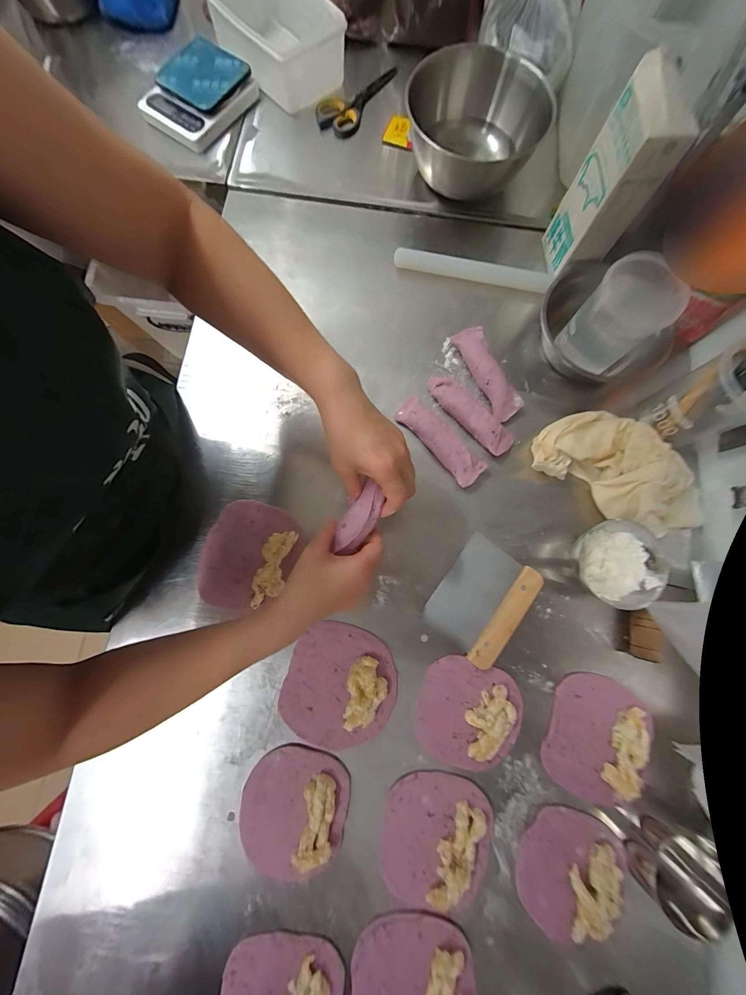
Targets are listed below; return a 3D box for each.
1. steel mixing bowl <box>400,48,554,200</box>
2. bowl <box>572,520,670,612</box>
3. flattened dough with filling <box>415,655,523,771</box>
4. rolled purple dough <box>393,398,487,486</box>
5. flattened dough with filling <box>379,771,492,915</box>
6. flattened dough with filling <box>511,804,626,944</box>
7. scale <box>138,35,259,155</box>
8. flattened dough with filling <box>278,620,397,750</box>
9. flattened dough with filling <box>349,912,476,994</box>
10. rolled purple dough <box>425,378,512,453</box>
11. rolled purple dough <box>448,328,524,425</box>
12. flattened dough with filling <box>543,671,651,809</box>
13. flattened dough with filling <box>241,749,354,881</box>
[{"bbox_3d":[0.169,-0.578,0.540,0.205,0.112,0.213,0,80,-1],"label":"steel mixing bowl"},{"bbox_3d":[0.326,0.089,0.441,0.101,0.048,0.109,-2,80,1],"label":"bowl"},{"bbox_3d":[0.123,0.280,0.415,0.129,0.023,0.127,0,80,1],"label":"flattened dough with filling"},{"bbox_3d":[0.096,-0.083,0.487,0.049,0.042,0.155,-43,82,-7],"label":"rolled purple dough"},{"bbox_3d":[0.077,0.419,0.394,0.128,0.018,0.138,8,80,2],"label":"flattened dough with filling"},{"bbox_3d":[0.232,0.446,0.387,0.111,0.020,0.128,28,81,6],"label":"flattened dough with filling"},{"bbox_3d":[-0.308,-0.706,0.580,0.138,0.046,0.172,32,81,5],"label":"scale"},{"bbox_3d":[-0.043,0.247,0.423,0.142,0.021,0.147,0,80,1],"label":"flattened dough with filling"},{"bbox_3d":[0.044,0.558,0.369,0.137,0.024,0.124,-2,80,0],"label":"flattened dough with filling"},{"bbox_3d":[0.142,-0.126,0.493,0.154,0.042,0.043,43,83,8],"label":"rolled purple dough"},{"bbox_3d":[0.176,-0.191,0.507,0.044,0.042,0.153,-25,80,-4],"label":"rolled purple dough"},{"bbox_3d":[0.287,0.306,0.415,0.118,0.018,0.140,21,81,5],"label":"flattened dough with filling"},{"bbox_3d":[-0.099,0.388,0.398,0.127,0.020,0.137,12,80,3],"label":"flattened dough with filling"}]

